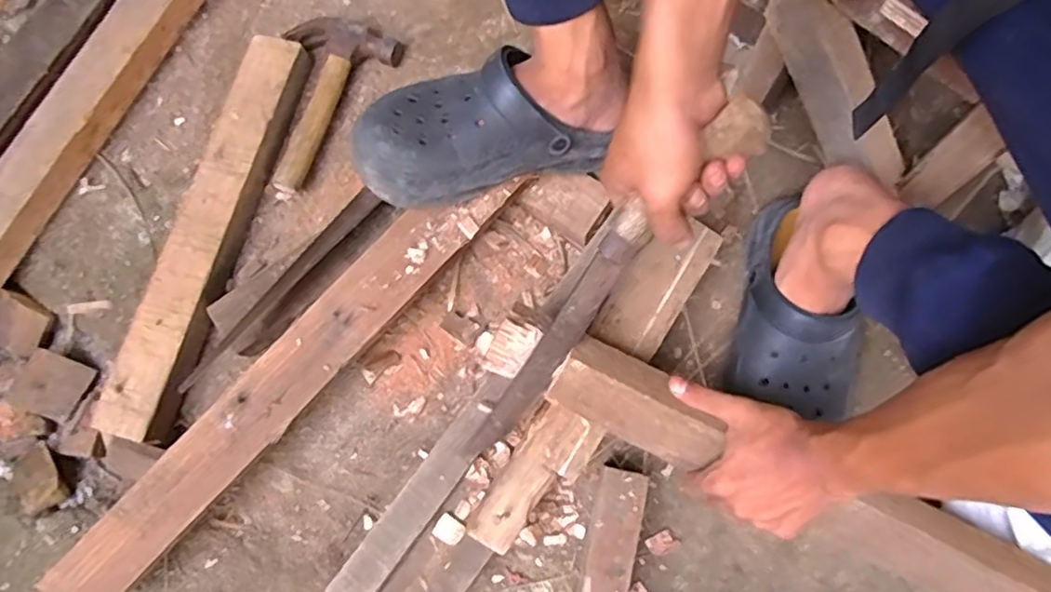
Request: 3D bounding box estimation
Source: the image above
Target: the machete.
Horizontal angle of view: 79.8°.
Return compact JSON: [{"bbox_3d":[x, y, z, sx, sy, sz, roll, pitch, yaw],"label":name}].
[{"bbox_3d":[0.048,0.006,0.477,0.042,0.034,0.355,42,119,10],"label":"machete"}]

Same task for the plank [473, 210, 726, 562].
[{"bbox_3d":[0.066,0.075,0.578,0.061,0.031,0.343,32,79,9],"label":"plank"}]

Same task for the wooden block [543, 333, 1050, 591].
[{"bbox_3d":[0.255,0.167,0.526,0.508,0.058,0.061,27,78,-2],"label":"wooden block"}]

